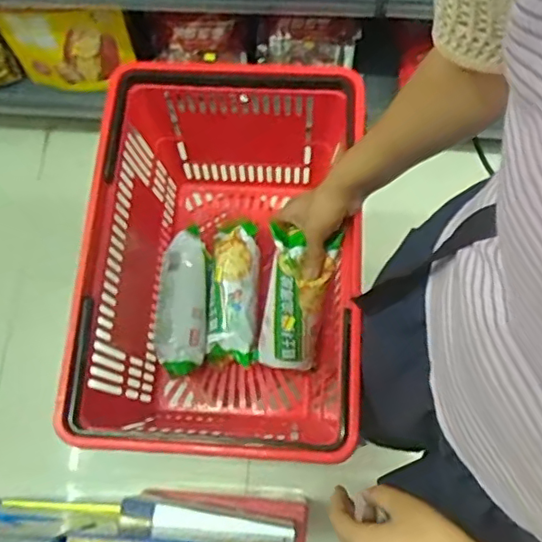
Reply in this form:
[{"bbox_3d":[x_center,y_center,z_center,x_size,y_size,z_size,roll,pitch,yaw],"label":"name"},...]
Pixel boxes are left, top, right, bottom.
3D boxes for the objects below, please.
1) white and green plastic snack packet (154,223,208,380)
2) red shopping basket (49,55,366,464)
[{"bbox_3d":[-0.125,0.040,0.820,0.072,0.036,0.207,2,72,3],"label":"white and green plastic snack packet"},{"bbox_3d":[-0.055,0.003,0.767,0.305,0.269,0.451,2,72,3],"label":"red shopping basket"}]

